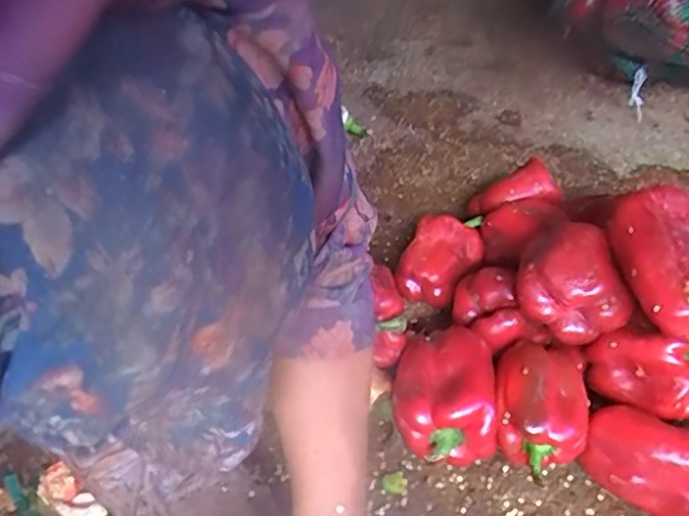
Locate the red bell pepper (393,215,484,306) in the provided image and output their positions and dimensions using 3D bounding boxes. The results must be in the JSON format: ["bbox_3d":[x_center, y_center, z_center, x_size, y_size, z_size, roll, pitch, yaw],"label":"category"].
[{"bbox_3d":[0.087,-0.001,0.552,0.070,0.062,0.067,11,44,12],"label":"red bell pepper"}]

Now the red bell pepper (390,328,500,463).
[{"bbox_3d":[0.073,0.110,0.464,0.071,0.086,0.076,0,42,0],"label":"red bell pepper"}]

